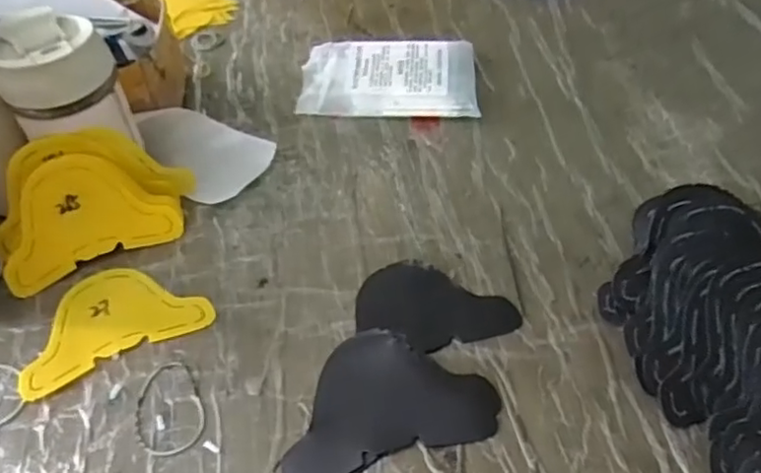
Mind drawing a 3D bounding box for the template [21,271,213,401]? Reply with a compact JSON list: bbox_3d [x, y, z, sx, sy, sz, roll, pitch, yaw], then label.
[{"bbox_3d":[-0.208,0.061,0.489,0.135,0.005,0.088,-22,52,-20],"label":"template"}]

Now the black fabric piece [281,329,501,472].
[{"bbox_3d":[0.001,0.109,0.431,0.143,0.010,0.092,-16,50,-9],"label":"black fabric piece"}]

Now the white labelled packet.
[{"bbox_3d":[0.009,-0.164,0.651,0.175,0.023,0.102,1,49,5],"label":"white labelled packet"}]

